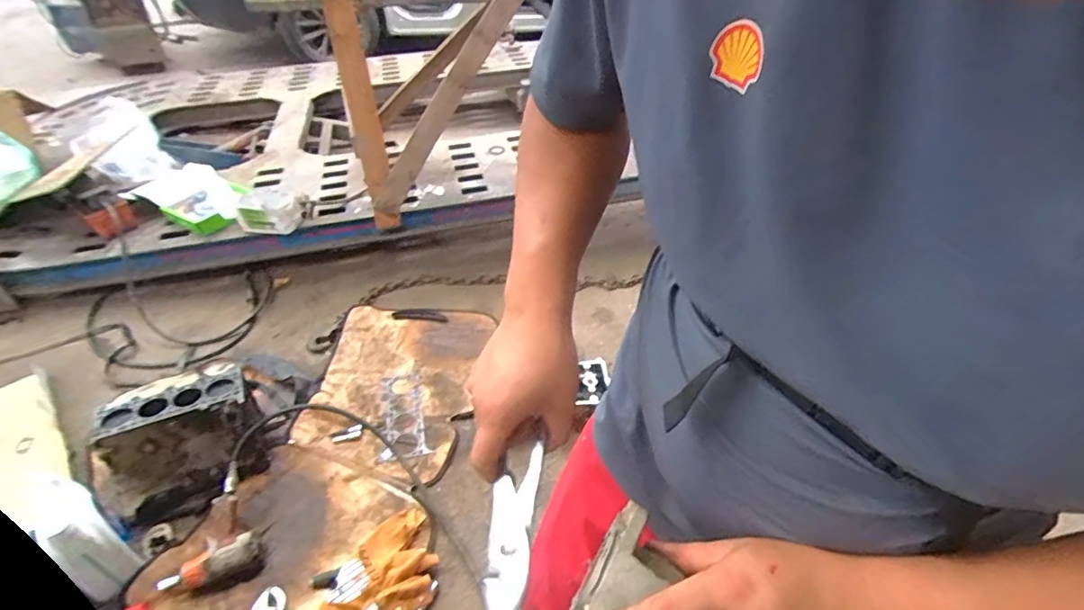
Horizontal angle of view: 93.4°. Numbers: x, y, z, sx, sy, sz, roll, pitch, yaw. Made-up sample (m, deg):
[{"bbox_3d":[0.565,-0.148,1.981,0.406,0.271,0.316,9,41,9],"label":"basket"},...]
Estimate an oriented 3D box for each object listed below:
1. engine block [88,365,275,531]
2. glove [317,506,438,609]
[{"bbox_3d":[-0.966,0.378,1.390,0.377,0.245,0.287,-12,44,-19],"label":"engine block"},{"bbox_3d":[-0.378,0.640,1.225,0.245,0.059,0.325,5,41,-1],"label":"glove"}]

